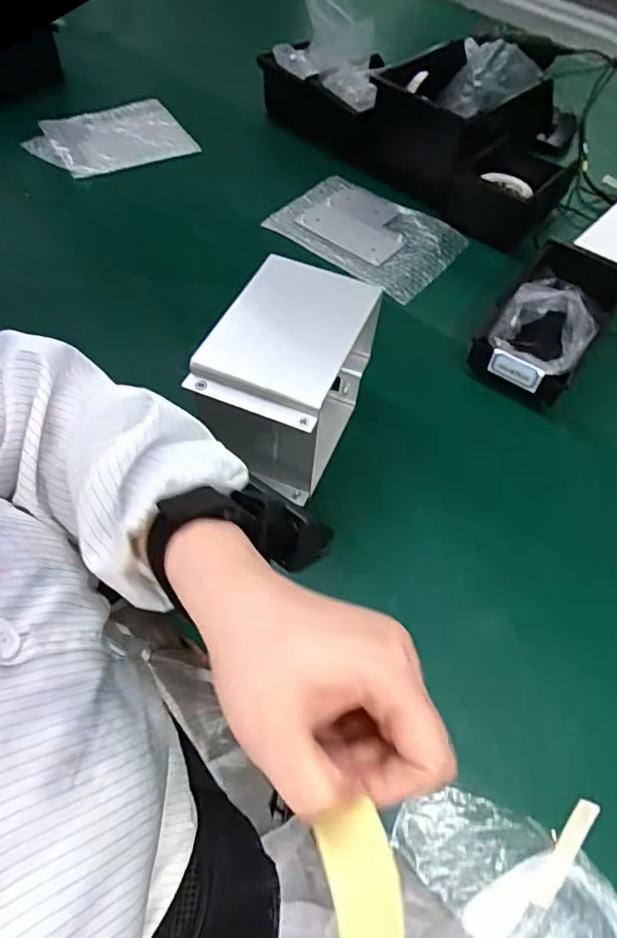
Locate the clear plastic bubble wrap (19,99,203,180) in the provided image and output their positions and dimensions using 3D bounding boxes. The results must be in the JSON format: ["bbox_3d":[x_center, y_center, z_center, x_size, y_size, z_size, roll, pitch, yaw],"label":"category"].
[{"bbox_3d":[-0.270,-0.457,0.783,0.195,0.027,0.140,-29,69,-24],"label":"clear plastic bubble wrap"}]

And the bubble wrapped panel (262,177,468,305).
[{"bbox_3d":[0.074,-0.294,0.712,0.209,0.019,0.146,31,60,16],"label":"bubble wrapped panel"}]

